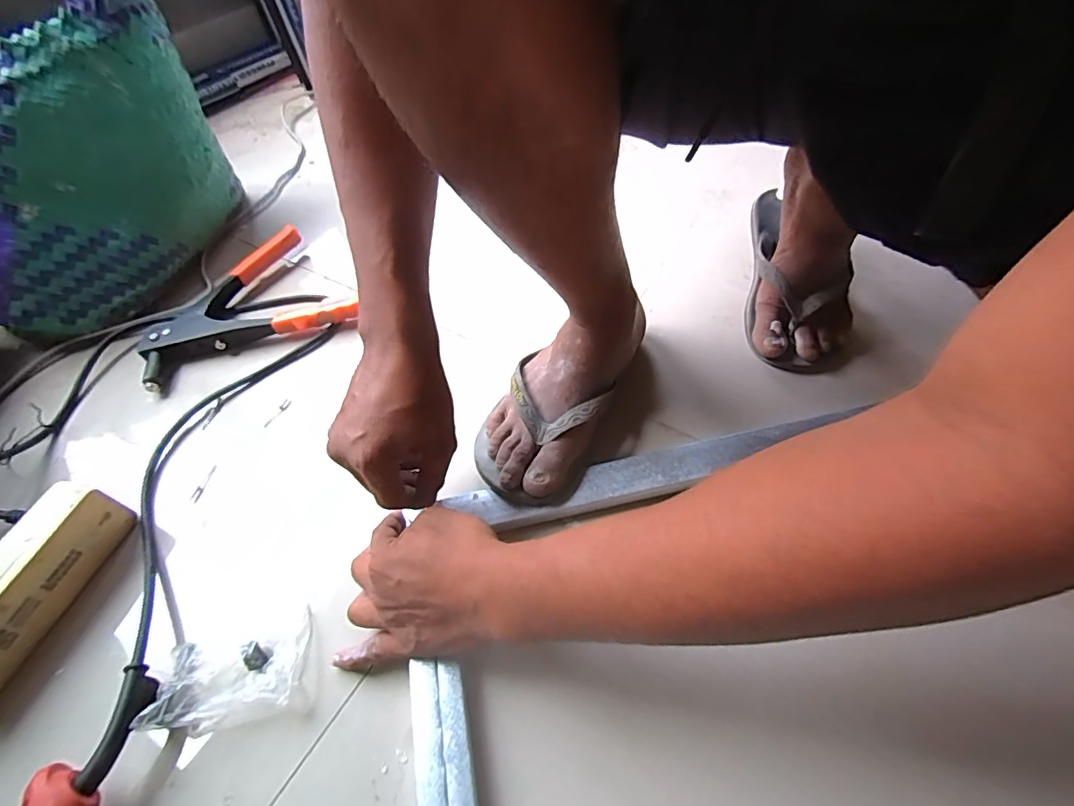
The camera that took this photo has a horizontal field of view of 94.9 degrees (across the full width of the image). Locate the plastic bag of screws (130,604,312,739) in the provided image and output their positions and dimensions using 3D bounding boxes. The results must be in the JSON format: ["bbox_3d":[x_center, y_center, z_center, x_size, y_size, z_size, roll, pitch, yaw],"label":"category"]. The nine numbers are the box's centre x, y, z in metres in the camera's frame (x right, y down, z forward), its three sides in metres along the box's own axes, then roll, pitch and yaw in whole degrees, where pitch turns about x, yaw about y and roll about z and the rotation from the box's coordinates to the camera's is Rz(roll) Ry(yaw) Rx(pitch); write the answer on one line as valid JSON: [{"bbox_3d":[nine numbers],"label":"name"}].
[{"bbox_3d":[-0.213,0.187,0.342,0.098,0.030,0.060,-13,53,-6],"label":"plastic bag of screws"}]

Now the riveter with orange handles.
[{"bbox_3d":[-0.341,-0.127,0.585,0.221,0.034,0.184,-20,54,-11],"label":"riveter with orange handles"}]

